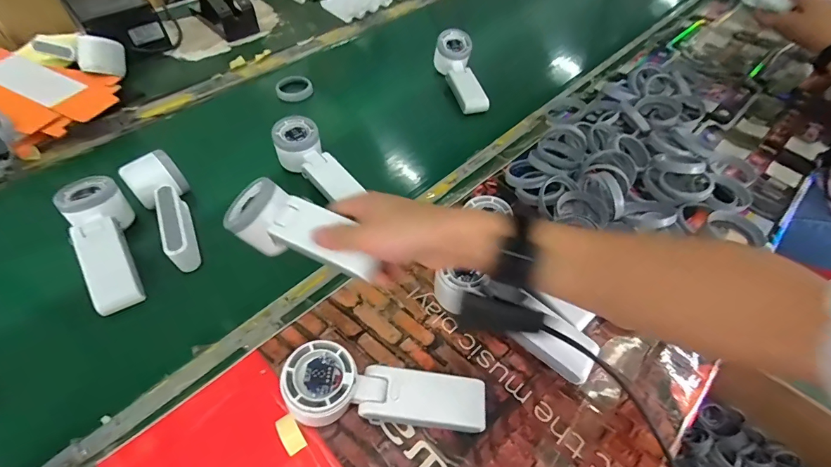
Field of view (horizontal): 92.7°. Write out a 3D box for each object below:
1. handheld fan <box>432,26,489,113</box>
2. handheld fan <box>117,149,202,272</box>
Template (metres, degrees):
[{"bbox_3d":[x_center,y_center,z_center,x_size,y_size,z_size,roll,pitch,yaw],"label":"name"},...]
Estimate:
[{"bbox_3d":[0.079,-0.267,0.670,0.061,0.043,0.159,-15,72,-10],"label":"handheld fan"},{"bbox_3d":[-0.284,-0.030,0.462,0.055,0.055,0.146,-31,59,-24],"label":"handheld fan"}]

